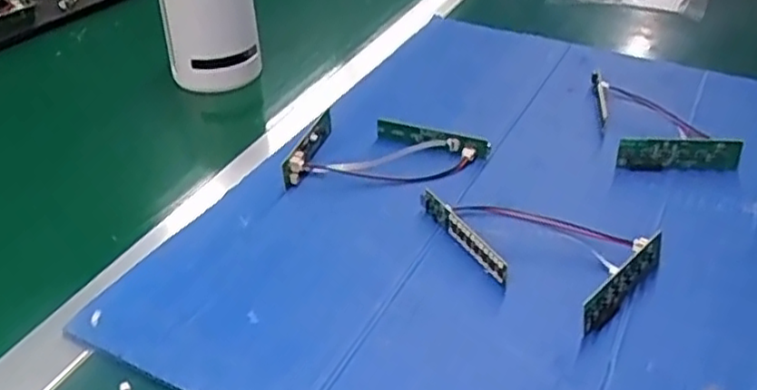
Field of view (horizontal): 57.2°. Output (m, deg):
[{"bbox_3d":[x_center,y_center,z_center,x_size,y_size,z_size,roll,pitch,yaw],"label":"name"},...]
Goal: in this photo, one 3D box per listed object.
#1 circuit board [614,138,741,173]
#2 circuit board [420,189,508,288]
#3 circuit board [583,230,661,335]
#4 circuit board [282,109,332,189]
[{"bbox_3d":[0.209,-0.029,0.482,0.084,0.023,0.006,0,22,2],"label":"circuit board"},{"bbox_3d":[0.051,0.024,0.416,0.006,0.019,0.082,-17,40,-26],"label":"circuit board"},{"bbox_3d":[0.136,0.046,0.381,0.009,0.021,0.085,30,43,33],"label":"circuit board"},{"bbox_3d":[-0.048,-0.036,0.495,0.015,0.021,0.082,9,36,9],"label":"circuit board"}]

